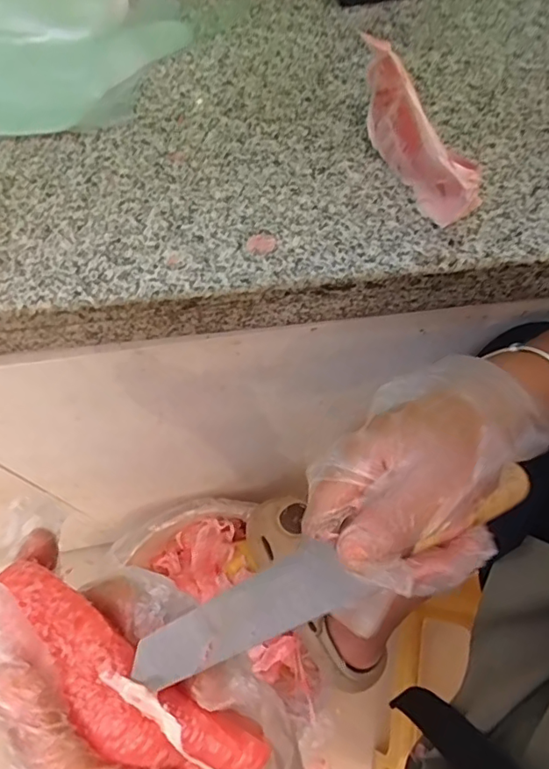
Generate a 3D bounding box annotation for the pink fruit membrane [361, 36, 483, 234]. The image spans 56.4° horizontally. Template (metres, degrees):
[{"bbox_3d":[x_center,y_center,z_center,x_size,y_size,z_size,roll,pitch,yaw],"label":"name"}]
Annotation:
[{"bbox_3d":[0.088,-0.151,0.318,0.014,0.062,0.113,-24,67,-11],"label":"pink fruit membrane"}]

